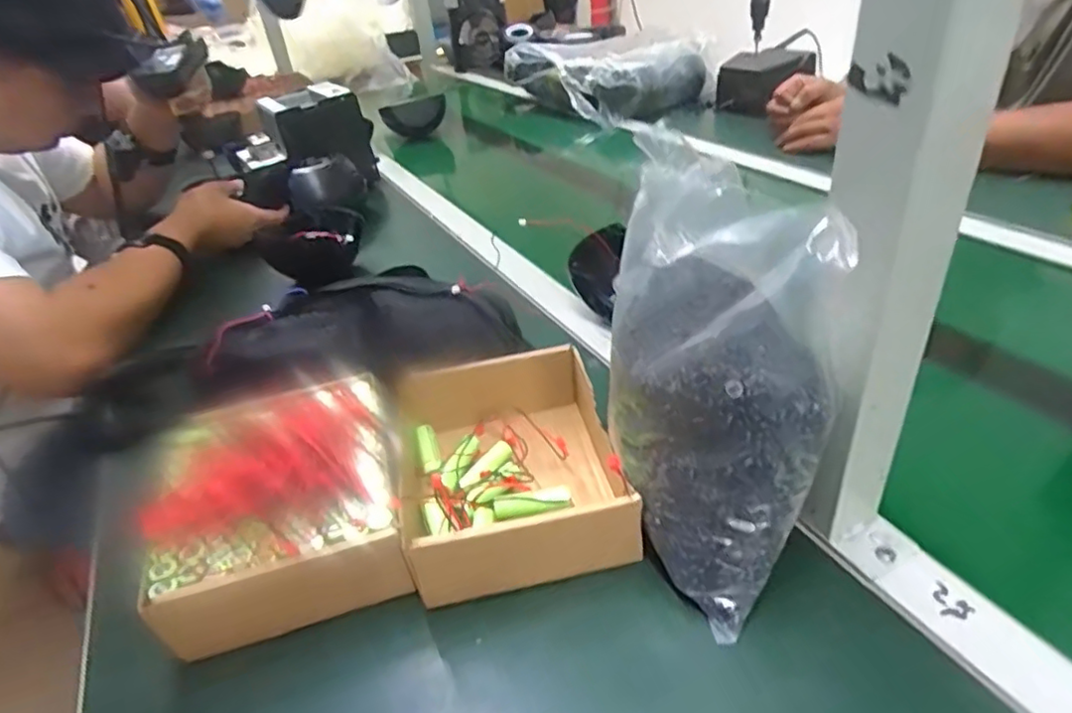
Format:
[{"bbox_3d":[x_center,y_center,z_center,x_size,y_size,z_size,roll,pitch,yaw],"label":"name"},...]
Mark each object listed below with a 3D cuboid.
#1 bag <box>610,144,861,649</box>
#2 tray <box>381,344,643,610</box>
[{"bbox_3d":[0.089,0.017,0.339,0.090,0.208,0.149,-16,35,-13],"label":"bag"},{"bbox_3d":[-0.019,0.073,0.412,0.138,0.059,0.170,-10,34,-6],"label":"tray"}]

